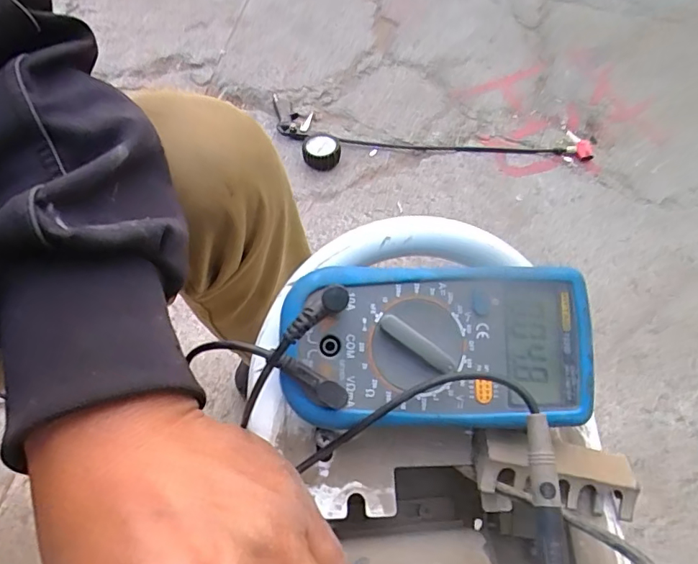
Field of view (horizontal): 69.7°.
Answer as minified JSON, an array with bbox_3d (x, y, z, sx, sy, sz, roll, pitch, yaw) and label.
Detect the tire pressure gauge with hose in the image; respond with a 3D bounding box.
[{"bbox_3d":[0.177,-0.293,1.017,0.667,0.037,0.180,0,59,-2],"label":"tire pressure gauge with hose"}]

